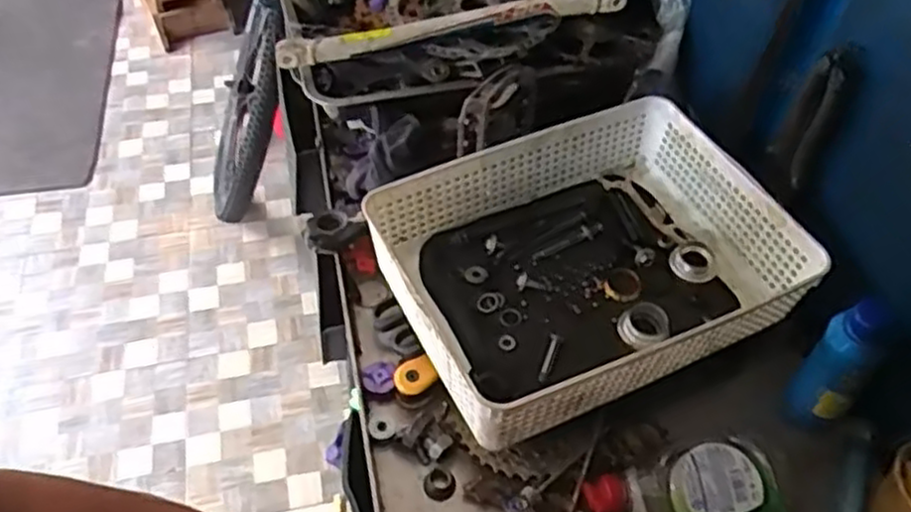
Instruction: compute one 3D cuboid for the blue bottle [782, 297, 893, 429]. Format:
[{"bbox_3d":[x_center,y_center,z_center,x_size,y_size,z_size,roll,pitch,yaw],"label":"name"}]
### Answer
[{"bbox_3d":[0.307,0.091,0.593,0.033,0.147,0.045,-33,58,-25],"label":"blue bottle"}]

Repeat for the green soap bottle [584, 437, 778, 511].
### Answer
[{"bbox_3d":[0.177,0.179,0.589,0.145,0.041,0.056,2,50,0],"label":"green soap bottle"}]

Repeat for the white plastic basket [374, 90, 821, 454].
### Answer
[{"bbox_3d":[0.113,0.004,0.663,0.331,0.085,0.247,-19,53,-17],"label":"white plastic basket"}]

